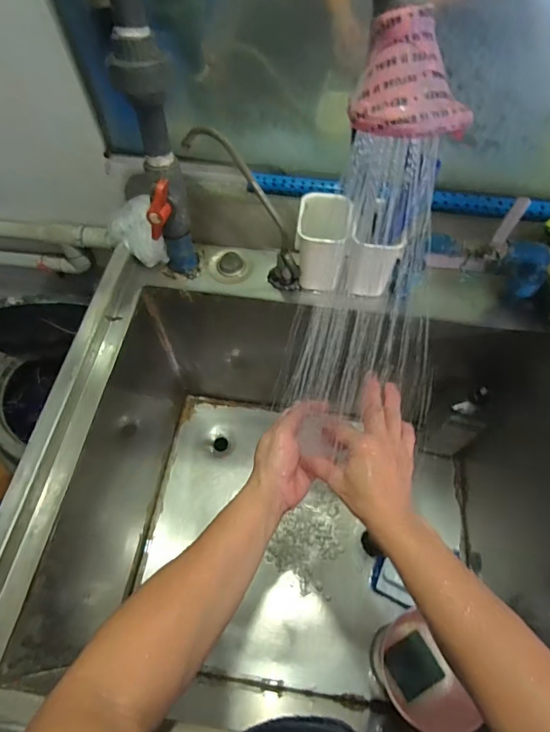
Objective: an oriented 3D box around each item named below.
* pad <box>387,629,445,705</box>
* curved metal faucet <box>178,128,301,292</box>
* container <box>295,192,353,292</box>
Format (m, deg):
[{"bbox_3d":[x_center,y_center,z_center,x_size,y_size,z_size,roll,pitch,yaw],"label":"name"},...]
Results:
[{"bbox_3d":[0.215,0.469,0.691,0.072,0.003,0.069,-41,48,4],"label":"pad"},{"bbox_3d":[-0.037,-0.207,0.606,0.073,0.244,0.041,6,54,43],"label":"curved metal faucet"},{"bbox_3d":[0.067,-0.173,0.629,0.068,0.109,0.080,8,61,4],"label":"container"}]

